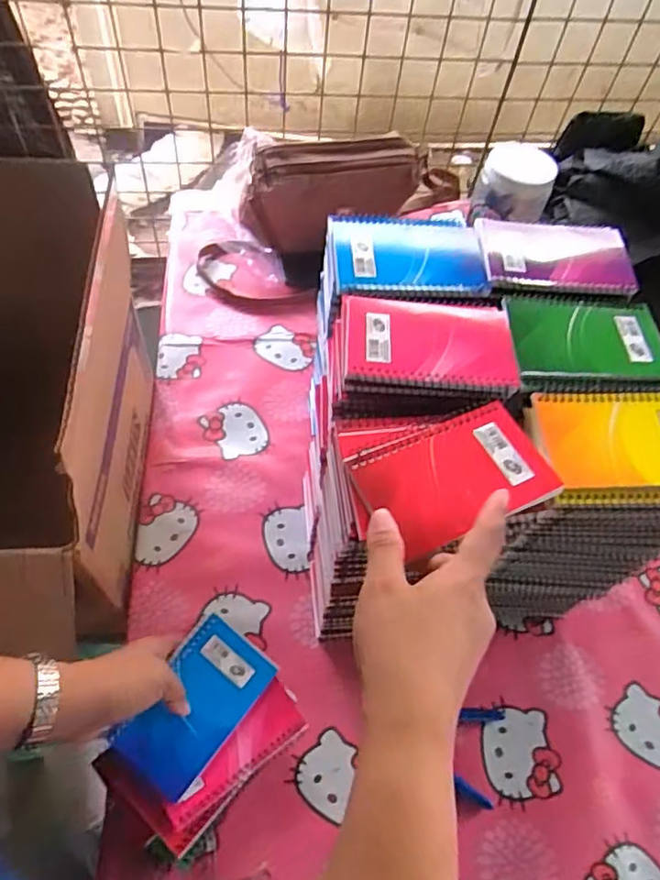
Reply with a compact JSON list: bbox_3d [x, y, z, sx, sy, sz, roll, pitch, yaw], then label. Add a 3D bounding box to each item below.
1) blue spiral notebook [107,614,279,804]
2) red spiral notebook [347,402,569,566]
[{"bbox_3d":[-0.119,0.230,0.519,0.081,0.011,0.132,39,67,7],"label":"blue spiral notebook"},{"bbox_3d":[0.087,0.024,0.413,0.127,0.007,0.084,-22,62,-17],"label":"red spiral notebook"}]

